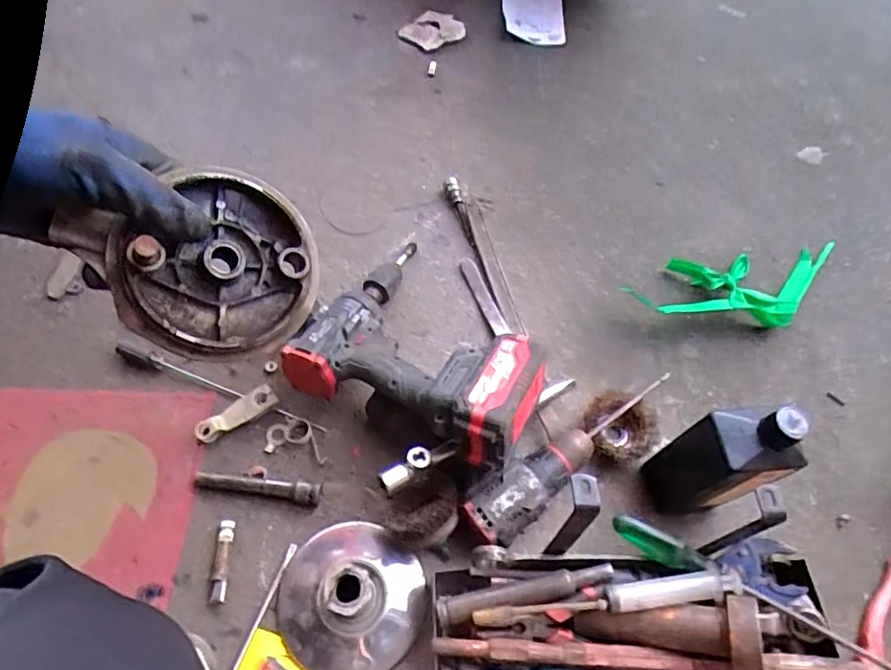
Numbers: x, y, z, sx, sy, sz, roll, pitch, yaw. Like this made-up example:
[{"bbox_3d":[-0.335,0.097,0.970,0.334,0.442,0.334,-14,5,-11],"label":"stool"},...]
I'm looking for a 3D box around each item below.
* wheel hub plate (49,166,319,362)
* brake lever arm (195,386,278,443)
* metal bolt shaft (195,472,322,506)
[{"bbox_3d":[-0.136,-0.040,0.333,0.120,0.028,0.113,-1,92,-25],"label":"wheel hub plate"},{"bbox_3d":[-0.221,0.084,0.589,0.084,0.023,0.027,-34,67,-22],"label":"brake lever arm"},{"bbox_3d":[-0.186,0.149,0.559,0.123,0.017,0.020,12,64,1],"label":"metal bolt shaft"}]

